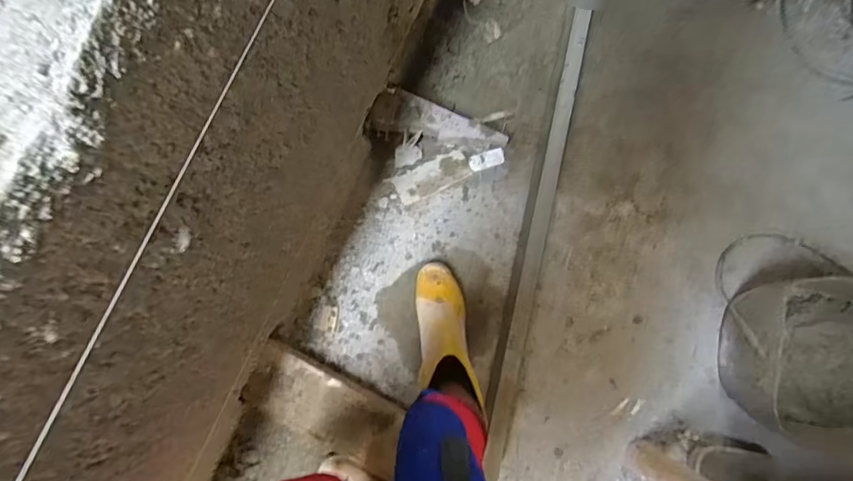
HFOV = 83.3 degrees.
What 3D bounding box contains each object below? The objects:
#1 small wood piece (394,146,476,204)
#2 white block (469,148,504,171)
[{"bbox_3d":[0.015,-0.149,1.115,0.174,0.023,0.071,-26,85,-5],"label":"small wood piece"},{"bbox_3d":[0.143,-0.190,1.130,0.084,0.009,0.038,-18,85,-4],"label":"white block"}]

